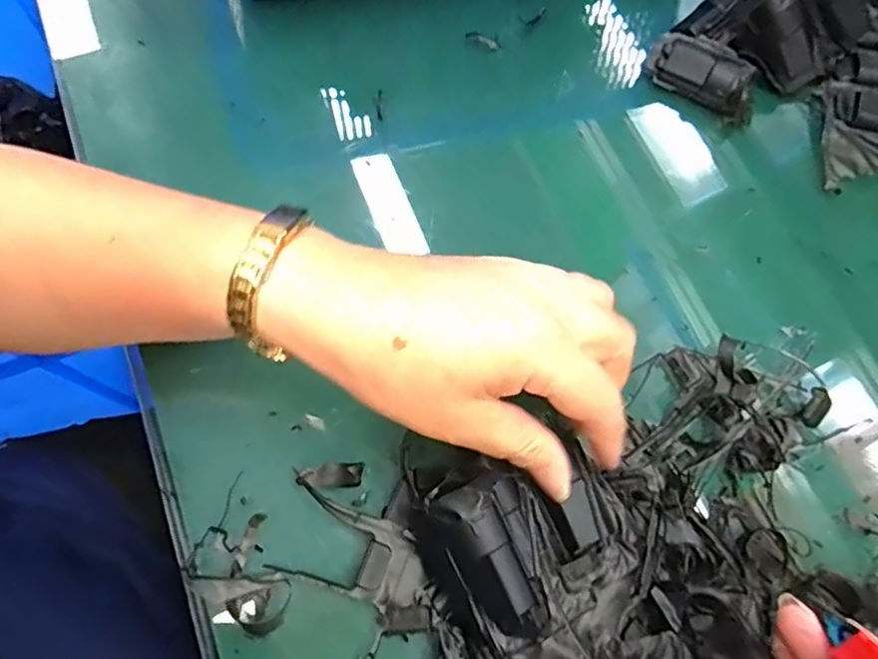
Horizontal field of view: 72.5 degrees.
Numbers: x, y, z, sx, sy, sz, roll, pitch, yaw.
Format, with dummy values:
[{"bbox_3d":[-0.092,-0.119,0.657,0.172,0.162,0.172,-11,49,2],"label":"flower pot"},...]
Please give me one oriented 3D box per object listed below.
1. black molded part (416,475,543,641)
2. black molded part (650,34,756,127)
[{"bbox_3d":[0.016,0.090,0.231,0.030,0.026,0.062,-24,91,-6],"label":"black molded part"},{"bbox_3d":[0.161,-0.152,0.362,0.068,0.030,0.026,30,72,9],"label":"black molded part"}]

